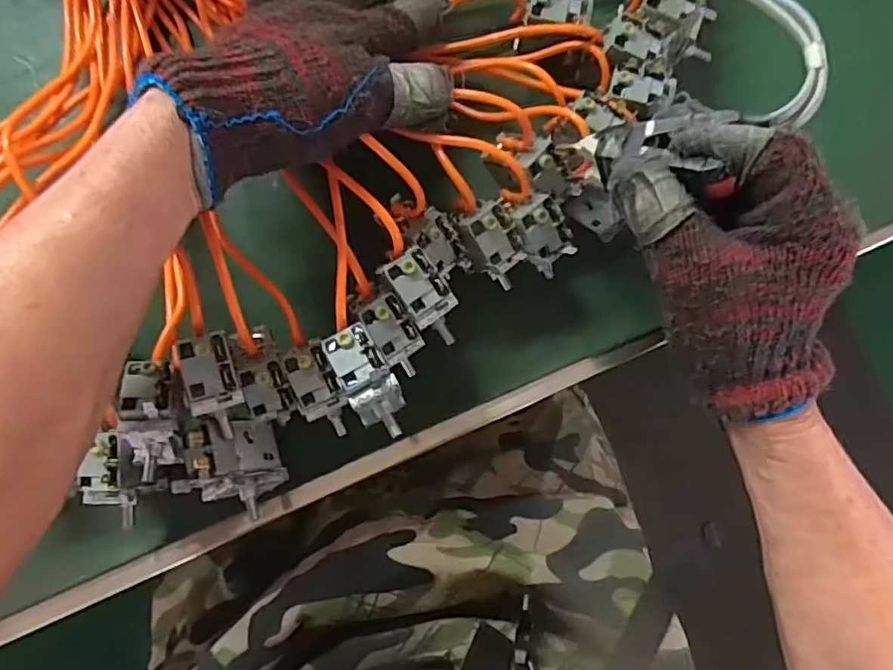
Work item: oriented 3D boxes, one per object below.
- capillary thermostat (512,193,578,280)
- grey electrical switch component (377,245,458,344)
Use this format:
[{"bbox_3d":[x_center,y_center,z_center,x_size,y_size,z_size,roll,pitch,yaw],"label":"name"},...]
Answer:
[{"bbox_3d":[0.054,-0.055,0.331,0.027,0.016,0.039,-39,116,-3],"label":"capillary thermostat"},{"bbox_3d":[-0.011,-0.020,0.317,0.024,0.019,0.051,-36,105,-5],"label":"grey electrical switch component"}]

